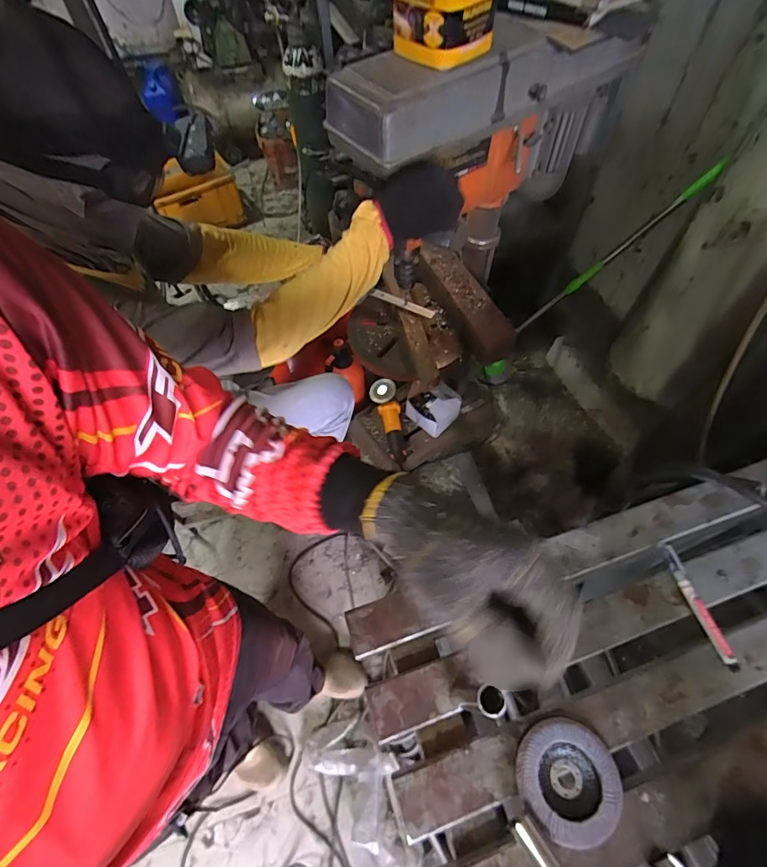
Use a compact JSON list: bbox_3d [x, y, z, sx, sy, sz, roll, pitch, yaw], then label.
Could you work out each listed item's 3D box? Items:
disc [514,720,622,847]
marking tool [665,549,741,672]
[{"bbox_3d":[0.166,0.313,0.381,0.087,0.013,0.089,0,59,0],"label":"disc"},{"bbox_3d":[0.339,0.185,0.455,0.013,0.009,0.126,-10,60,-6],"label":"marking tool"}]

